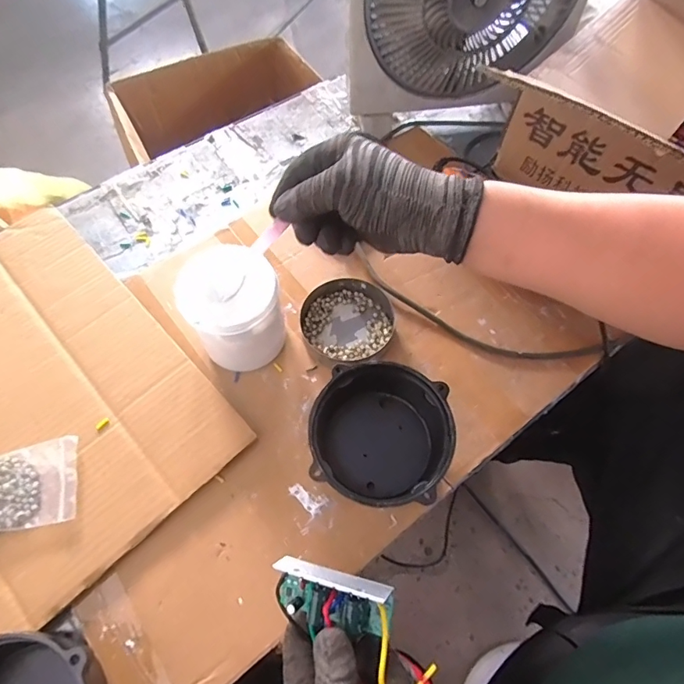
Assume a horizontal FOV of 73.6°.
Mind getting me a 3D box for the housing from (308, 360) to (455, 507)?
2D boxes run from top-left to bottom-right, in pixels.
[{"bbox_3d":[0.035,0.092,0.436,0.122,0.077,0.121,0,63,1],"label":"housing"}]

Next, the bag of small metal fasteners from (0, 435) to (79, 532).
[{"bbox_3d":[-0.314,0.139,0.434,0.116,0.008,0.078,-12,64,-5],"label":"bag of small metal fasteners"}]

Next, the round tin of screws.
[{"bbox_3d":[0.007,-0.026,0.531,0.104,0.022,0.099,0,63,1],"label":"round tin of screws"}]

